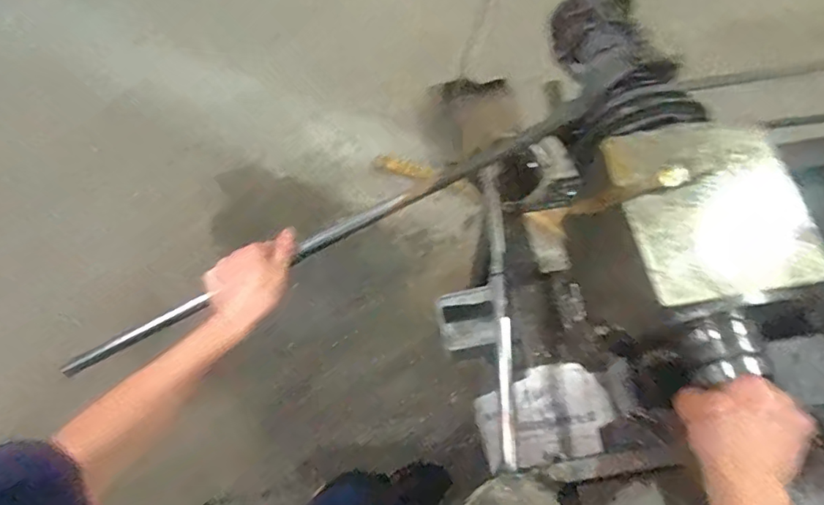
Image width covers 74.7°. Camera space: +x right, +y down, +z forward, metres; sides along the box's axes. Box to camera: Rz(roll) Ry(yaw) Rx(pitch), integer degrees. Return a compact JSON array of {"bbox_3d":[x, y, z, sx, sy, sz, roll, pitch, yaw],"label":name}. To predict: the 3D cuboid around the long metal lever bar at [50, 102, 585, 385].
[{"bbox_3d":[-0.085,-0.021,0.610,0.631,0.023,0.021,-27,69,-5],"label":"long metal lever bar"}]

